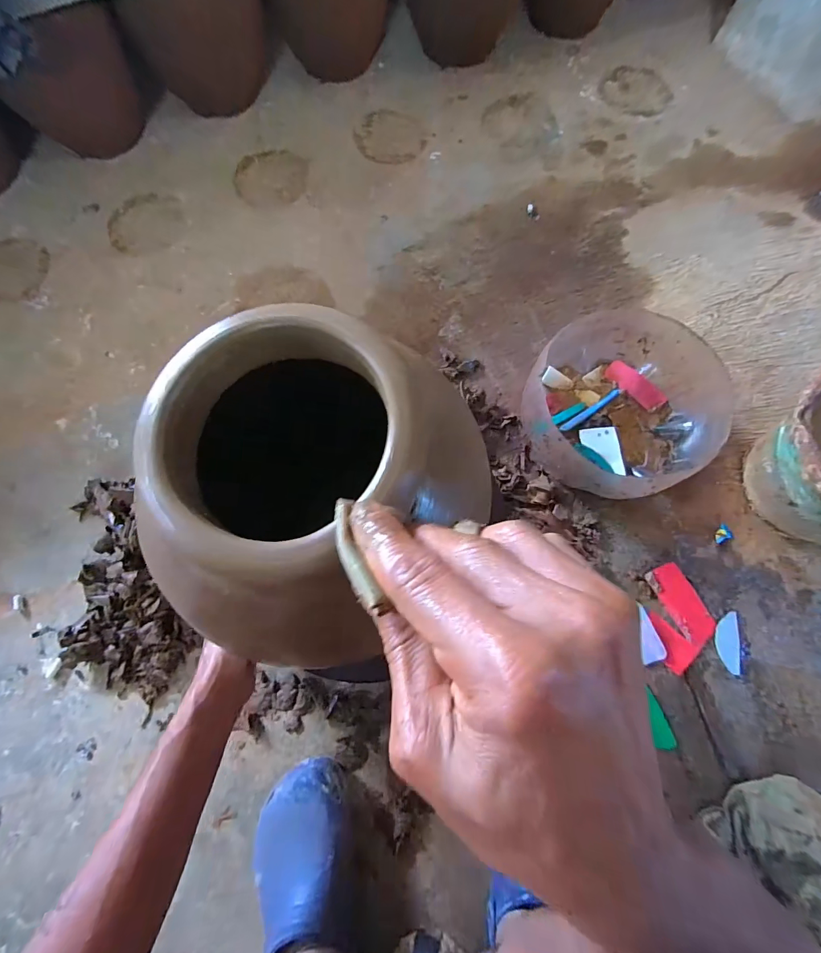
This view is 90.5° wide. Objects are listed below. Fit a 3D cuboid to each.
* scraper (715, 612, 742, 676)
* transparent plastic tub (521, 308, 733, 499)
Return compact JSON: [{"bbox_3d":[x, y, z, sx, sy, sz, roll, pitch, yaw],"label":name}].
[{"bbox_3d":[0.419,0.218,0.534,0.028,0.004,0.074,3,74,2],"label":"scraper"},{"bbox_3d":[0.280,-0.092,0.565,0.229,0.127,0.247,0,74,1],"label":"transparent plastic tub"}]

